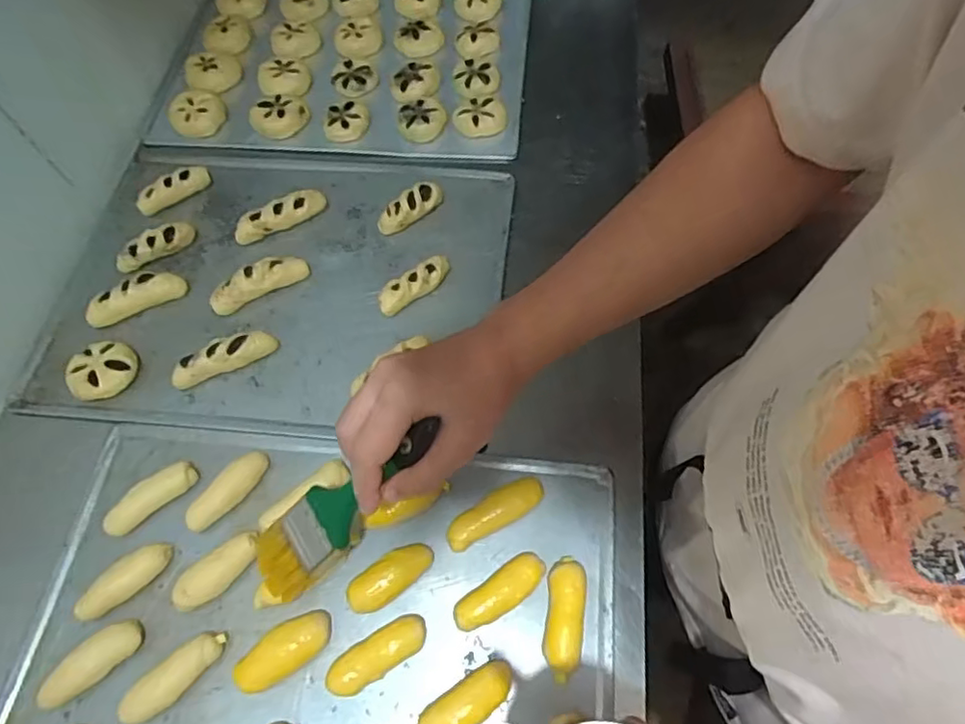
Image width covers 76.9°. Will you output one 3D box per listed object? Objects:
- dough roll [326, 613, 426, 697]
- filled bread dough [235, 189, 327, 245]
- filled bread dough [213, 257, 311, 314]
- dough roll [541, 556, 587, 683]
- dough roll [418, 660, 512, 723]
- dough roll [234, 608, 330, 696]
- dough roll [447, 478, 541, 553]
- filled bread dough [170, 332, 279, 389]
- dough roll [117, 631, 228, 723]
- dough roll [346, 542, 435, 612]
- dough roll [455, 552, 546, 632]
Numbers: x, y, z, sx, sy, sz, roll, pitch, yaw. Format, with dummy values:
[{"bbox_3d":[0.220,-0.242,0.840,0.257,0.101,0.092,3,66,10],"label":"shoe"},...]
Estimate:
[{"bbox_3d":[-0.078,0.216,0.450,0.078,0.018,0.029,-30,67,-15],"label":"dough roll"},{"bbox_3d":[-0.215,-0.157,0.647,0.100,0.020,0.032,-29,67,-14],"label":"filled bread dough"},{"bbox_3d":[-0.223,-0.081,0.605,0.097,0.022,0.029,-26,66,-13],"label":"filled bread dough"},{"bbox_3d":[0.062,0.191,0.458,0.028,0.023,0.086,9,63,5],"label":"dough roll"},{"bbox_3d":[-0.011,0.244,0.436,0.074,0.018,0.028,-32,67,-15],"label":"dough roll"},{"bbox_3d":[-0.146,0.212,0.449,0.071,0.021,0.032,-34,68,-16],"label":"dough roll"},{"bbox_3d":[0.010,0.122,0.496,0.087,0.019,0.029,-28,66,-14],"label":"dough roll"},{"bbox_3d":[-0.241,-0.005,0.566,0.095,0.023,0.027,-25,66,-12],"label":"filled bread dough"},{"bbox_3d":[-0.225,0.230,0.447,0.079,0.016,0.027,-39,69,-18],"label":"dough roll"},{"bbox_3d":[-0.071,0.165,0.470,0.070,0.024,0.030,-32,67,-15],"label":"dough roll"},{"bbox_3d":[0.014,0.176,0.468,0.079,0.021,0.028,-34,68,-16],"label":"dough roll"}]

